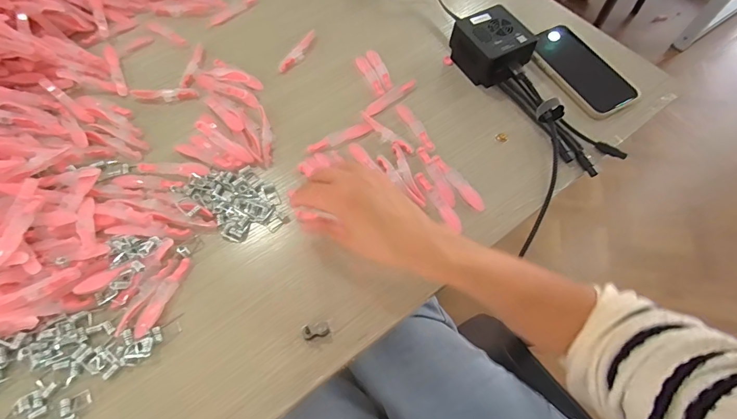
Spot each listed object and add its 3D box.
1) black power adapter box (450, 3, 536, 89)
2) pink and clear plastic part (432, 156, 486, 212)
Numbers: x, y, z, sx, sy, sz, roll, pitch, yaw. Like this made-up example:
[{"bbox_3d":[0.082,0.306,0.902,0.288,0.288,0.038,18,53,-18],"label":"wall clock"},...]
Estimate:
[{"bbox_3d":[0.154,-0.199,0.474,0.072,0.054,0.086,-26,66,-15],"label":"black power adapter box"},{"bbox_3d":[0.098,-0.030,0.411,0.016,0.006,0.077,-28,66,-16],"label":"pink and clear plastic part"}]

